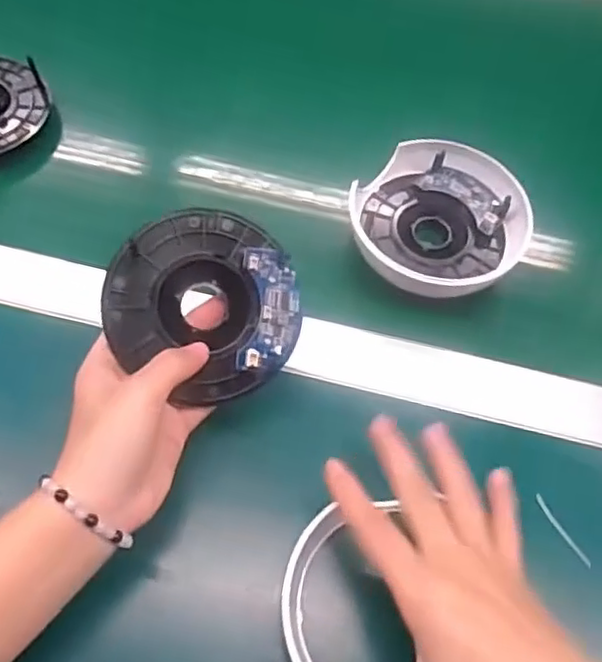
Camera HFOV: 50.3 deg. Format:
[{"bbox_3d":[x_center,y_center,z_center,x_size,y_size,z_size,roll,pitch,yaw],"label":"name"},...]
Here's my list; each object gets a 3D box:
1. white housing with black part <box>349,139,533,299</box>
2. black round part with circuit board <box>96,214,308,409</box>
[{"bbox_3d":[0.093,-0.073,0.435,0.113,0.030,0.117,1,62,-2],"label":"white housing with black part"},{"bbox_3d":[-0.051,-0.015,0.345,0.101,0.014,0.096,0,91,-6],"label":"black round part with circuit board"}]

